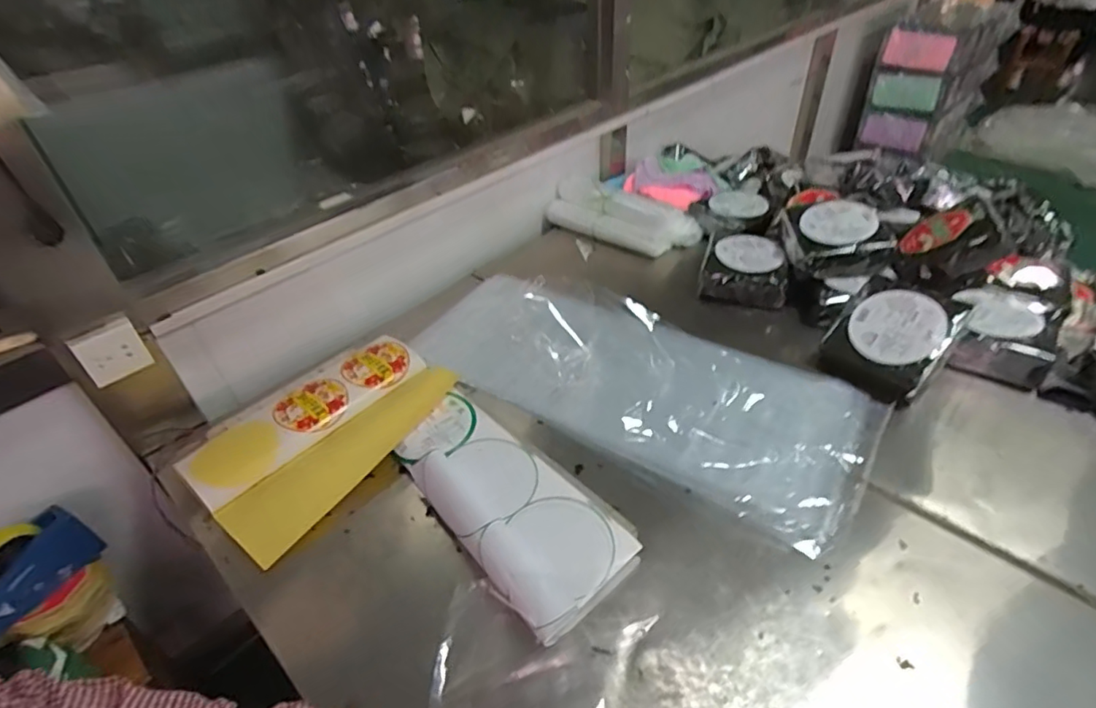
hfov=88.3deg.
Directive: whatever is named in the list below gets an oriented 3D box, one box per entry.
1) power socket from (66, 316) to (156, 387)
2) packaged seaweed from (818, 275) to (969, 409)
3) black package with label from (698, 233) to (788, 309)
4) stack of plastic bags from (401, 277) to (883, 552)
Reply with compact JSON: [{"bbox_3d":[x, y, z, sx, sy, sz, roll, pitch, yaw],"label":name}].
[{"bbox_3d":[-0.719,0.000,0.933,0.088,0.102,0.020,-33,48,-30],"label":"power socket"},{"bbox_3d":[0.647,-0.032,1.071,0.191,0.066,0.225,33,86,42],"label":"packaged seaweed"},{"bbox_3d":[0.465,-0.216,1.360,0.189,0.064,0.215,6,41,10],"label":"black package with label"},{"bbox_3d":[0.147,0.028,1.102,0.874,0.055,0.368,21,46,26],"label":"stack of plastic bags"}]

